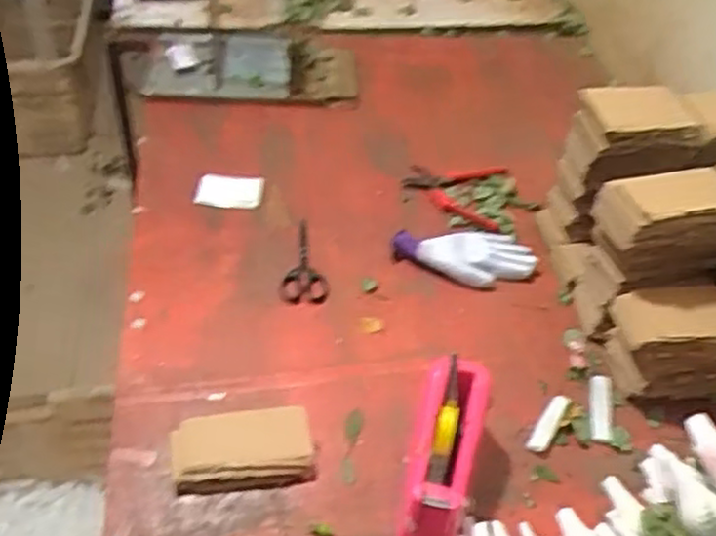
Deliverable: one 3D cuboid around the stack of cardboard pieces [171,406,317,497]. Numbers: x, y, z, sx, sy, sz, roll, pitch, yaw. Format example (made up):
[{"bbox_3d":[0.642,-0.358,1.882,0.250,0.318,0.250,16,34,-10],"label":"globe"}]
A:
[{"bbox_3d":[-0.128,0.202,0.828,0.151,0.027,0.083,-4,46,-10],"label":"stack of cardboard pieces"}]

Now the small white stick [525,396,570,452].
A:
[{"bbox_3d":[0.232,0.187,0.909,0.025,0.008,0.088,25,48,19],"label":"small white stick"}]

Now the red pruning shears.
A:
[{"bbox_3d":[0.151,-0.127,1.195,0.155,0.017,0.161,13,46,7],"label":"red pruning shears"}]

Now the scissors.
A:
[{"bbox_3d":[-0.073,-0.006,1.047,0.066,0.012,0.134,0,56,2],"label":"scissors"}]

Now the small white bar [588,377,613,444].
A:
[{"bbox_3d":[0.301,0.171,0.918,0.029,0.011,0.090,10,45,5],"label":"small white bar"}]

